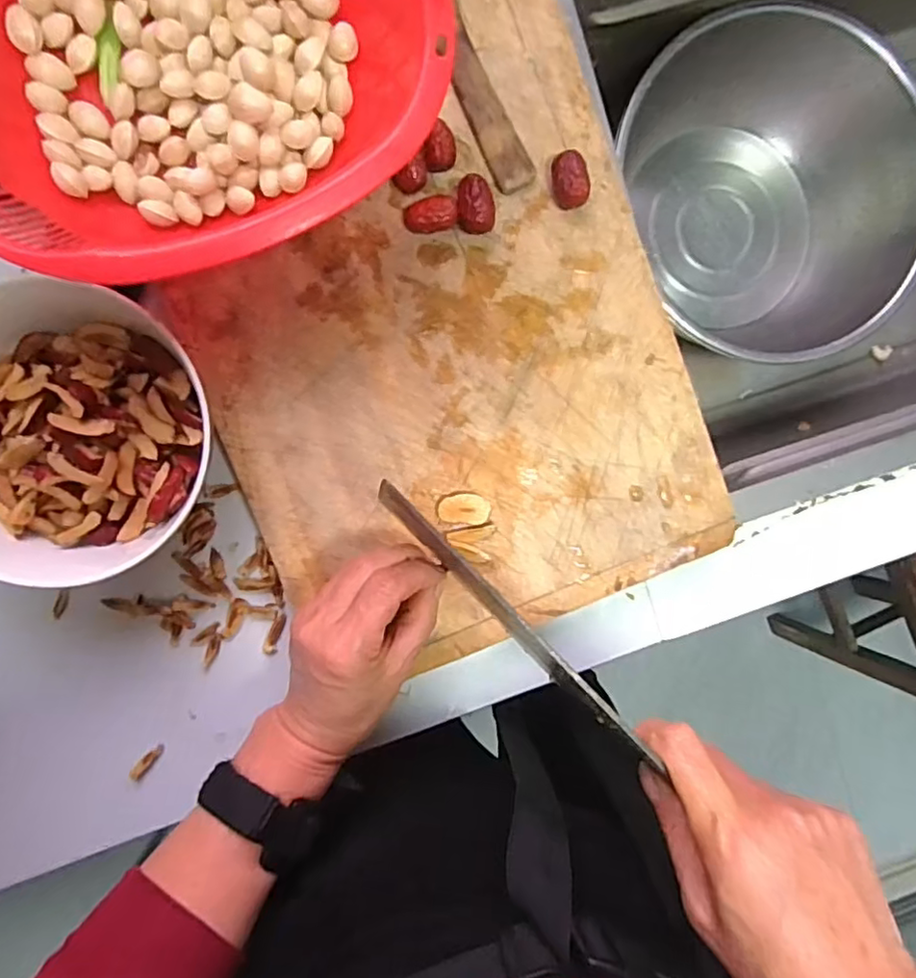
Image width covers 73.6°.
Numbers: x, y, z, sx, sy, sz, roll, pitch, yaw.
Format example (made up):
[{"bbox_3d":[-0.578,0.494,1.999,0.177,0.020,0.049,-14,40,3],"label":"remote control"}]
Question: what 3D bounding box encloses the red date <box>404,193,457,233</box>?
[{"bbox_3d":[-0.016,-0.161,0.357,0.029,0.018,0.021,-9,94,-5],"label":"red date"}]

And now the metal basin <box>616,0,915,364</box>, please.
[{"bbox_3d":[0.272,-0.258,0.558,0.248,0.119,0.277,-26,95,-4],"label":"metal basin"}]

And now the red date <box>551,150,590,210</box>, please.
[{"bbox_3d":[0.065,-0.182,0.362,0.021,0.018,0.029,-3,93,-6],"label":"red date"}]

